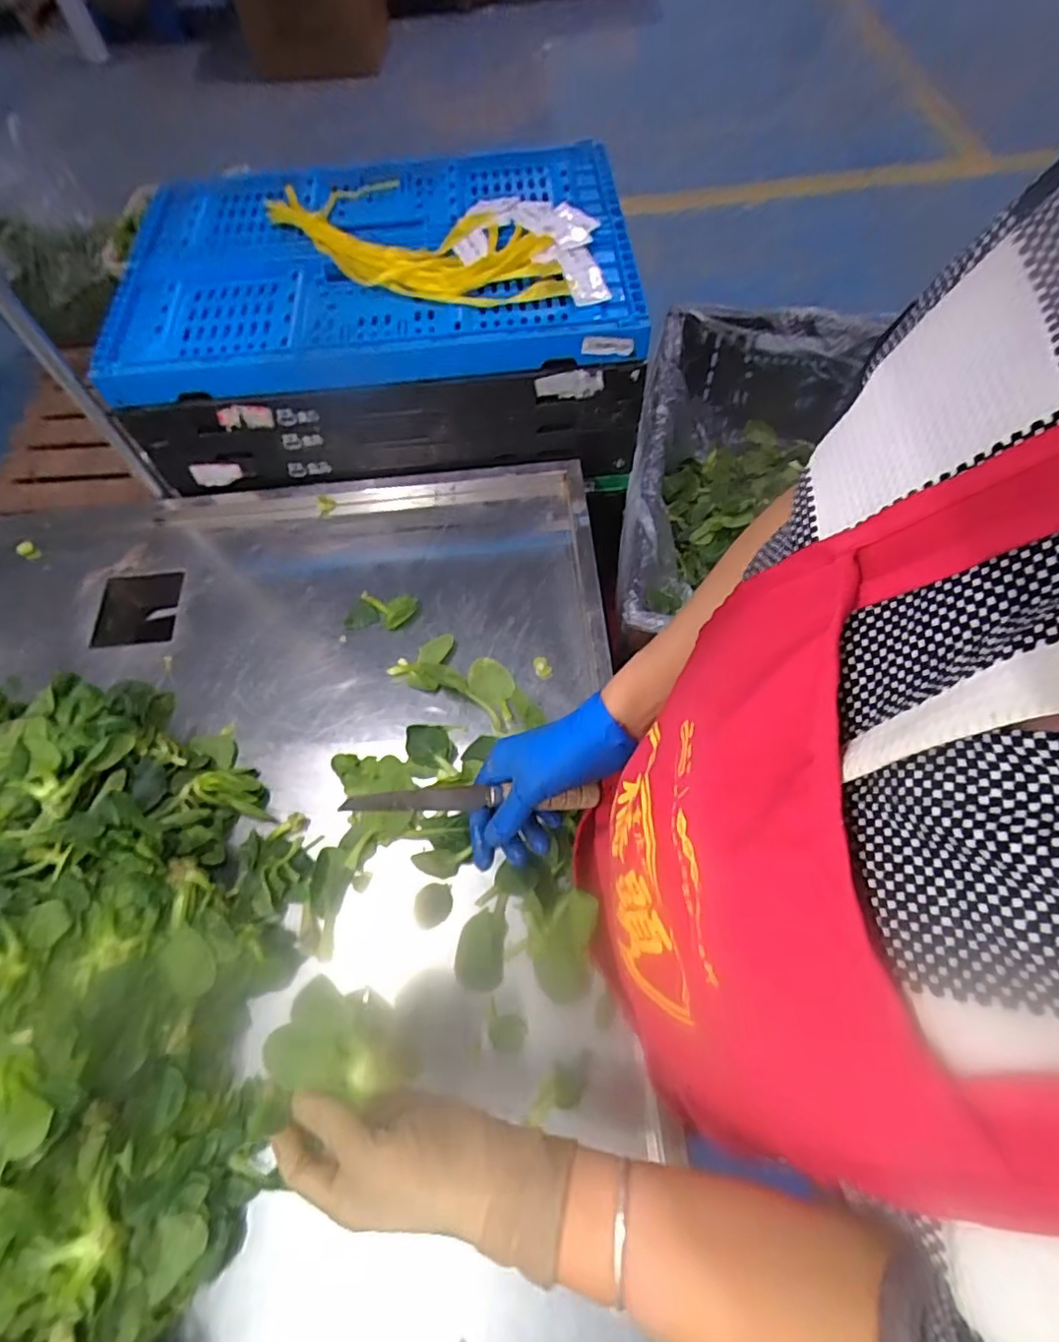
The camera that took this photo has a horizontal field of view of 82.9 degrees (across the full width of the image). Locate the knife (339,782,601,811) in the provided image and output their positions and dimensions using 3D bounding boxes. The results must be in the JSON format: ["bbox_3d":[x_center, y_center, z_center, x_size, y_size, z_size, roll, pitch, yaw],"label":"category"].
[{"bbox_3d":[-0.038,0.098,0.463,0.200,0.016,0.015,4,64,-20],"label":"knife"}]

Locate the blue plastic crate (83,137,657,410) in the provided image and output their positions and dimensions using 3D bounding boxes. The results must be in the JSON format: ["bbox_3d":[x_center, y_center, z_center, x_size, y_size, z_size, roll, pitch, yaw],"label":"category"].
[{"bbox_3d":[-0.181,-0.479,0.691,0.580,0.054,0.348,-6,64,0],"label":"blue plastic crate"}]

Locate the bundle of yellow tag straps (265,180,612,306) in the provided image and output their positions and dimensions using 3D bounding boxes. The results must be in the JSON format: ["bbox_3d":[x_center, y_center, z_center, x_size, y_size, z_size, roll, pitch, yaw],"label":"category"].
[{"bbox_3d":[-0.113,-0.494,0.679,0.421,0.029,0.170,13,65,10],"label":"bundle of yellow tag straps"}]

